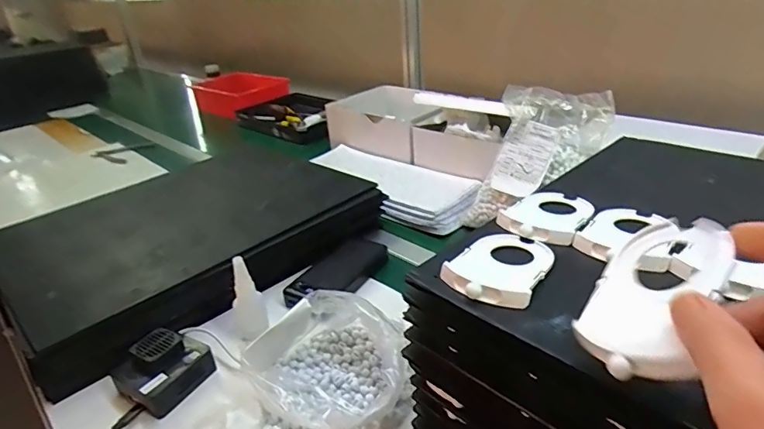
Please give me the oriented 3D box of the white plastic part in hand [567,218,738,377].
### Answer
[{"bbox_3d":[0.126,0.038,0.222,0.083,0.008,0.052,-53,30,-17],"label":"white plastic part in hand"}]

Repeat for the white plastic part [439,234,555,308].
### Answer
[{"bbox_3d":[0.080,0.032,0.313,0.057,0.009,0.081,15,34,32],"label":"white plastic part"}]

